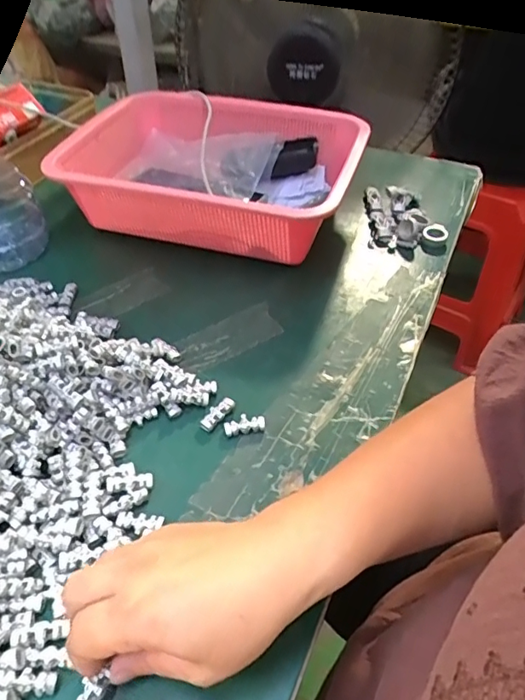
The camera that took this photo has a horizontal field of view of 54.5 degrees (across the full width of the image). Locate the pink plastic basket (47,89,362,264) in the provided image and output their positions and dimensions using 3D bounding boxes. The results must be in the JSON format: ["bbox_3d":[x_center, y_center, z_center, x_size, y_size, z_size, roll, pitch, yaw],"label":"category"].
[{"bbox_3d":[-0.049,-0.189,0.557,0.296,0.096,0.208,15,48,16],"label":"pink plastic basket"}]

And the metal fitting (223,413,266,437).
[{"bbox_3d":[-0.013,0.055,0.377,0.029,0.007,0.014,-11,46,-9],"label":"metal fitting"}]

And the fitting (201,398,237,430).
[{"bbox_3d":[-0.034,0.047,0.383,0.011,0.007,0.029,33,55,29],"label":"fitting"}]

